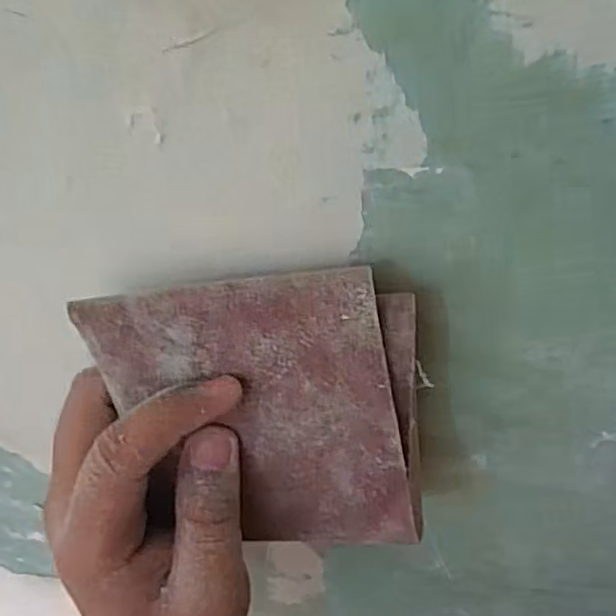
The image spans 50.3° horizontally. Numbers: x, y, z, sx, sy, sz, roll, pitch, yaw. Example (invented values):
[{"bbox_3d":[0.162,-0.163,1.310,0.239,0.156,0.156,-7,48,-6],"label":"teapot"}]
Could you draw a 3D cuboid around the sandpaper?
[{"bbox_3d":[-0.014,0.042,0.234,0.104,0.114,0.009,-4,29,10],"label":"sandpaper"}]

